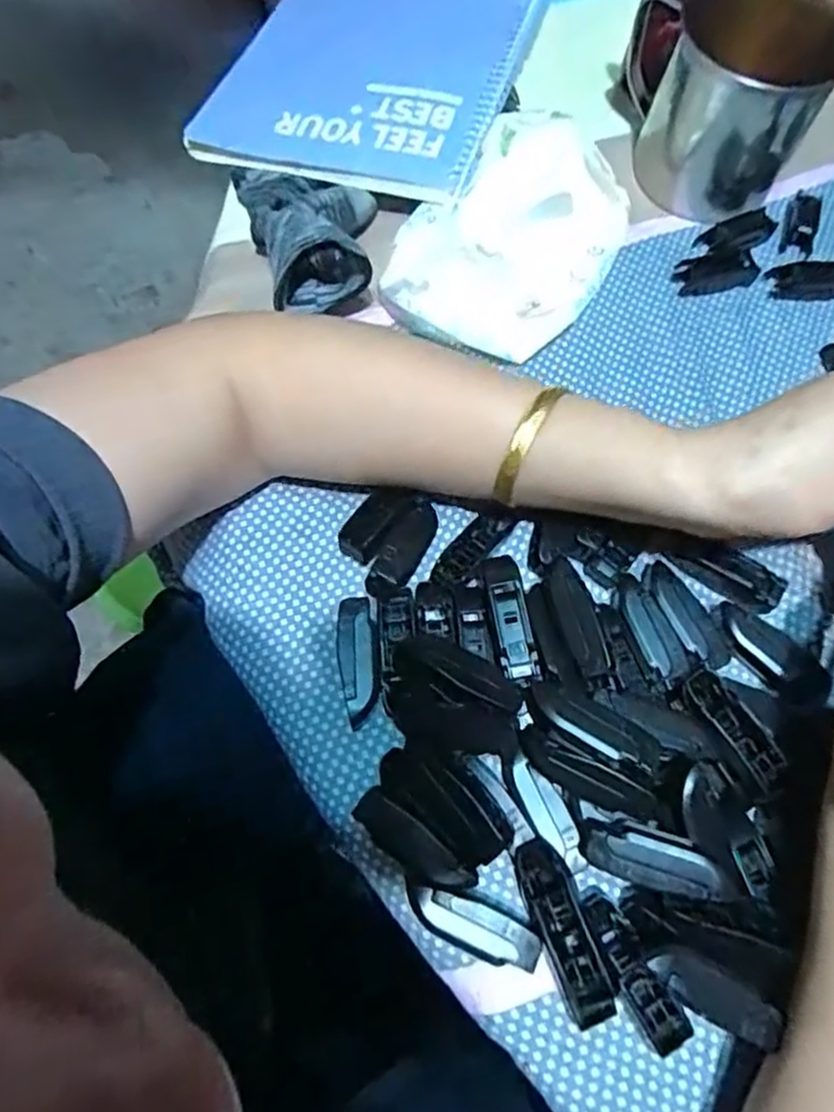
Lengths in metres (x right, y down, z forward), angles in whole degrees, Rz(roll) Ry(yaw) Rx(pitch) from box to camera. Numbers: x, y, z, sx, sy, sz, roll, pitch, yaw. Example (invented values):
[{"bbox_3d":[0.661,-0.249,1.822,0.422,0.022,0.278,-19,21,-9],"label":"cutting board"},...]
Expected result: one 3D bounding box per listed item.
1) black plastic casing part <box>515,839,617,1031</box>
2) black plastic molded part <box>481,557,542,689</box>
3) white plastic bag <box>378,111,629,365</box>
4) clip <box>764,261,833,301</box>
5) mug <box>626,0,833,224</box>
[{"bbox_3d":[0.054,0.140,0.255,0.018,0.012,0.062,-15,68,-7],"label":"black plastic casing part"},{"bbox_3d":[0.040,0.027,0.295,0.015,0.006,0.057,-7,68,-4],"label":"black plastic molded part"},{"bbox_3d":[0.052,-0.182,0.381,0.112,0.039,0.155,27,69,9],"label":"white plastic bag"},{"bbox_3d":[0.230,-0.162,0.400,0.048,0.012,0.018,4,67,0],"label":"clip"},{"bbox_3d":[0.178,-0.272,0.404,0.093,0.091,0.098,3,67,0],"label":"mug"}]

